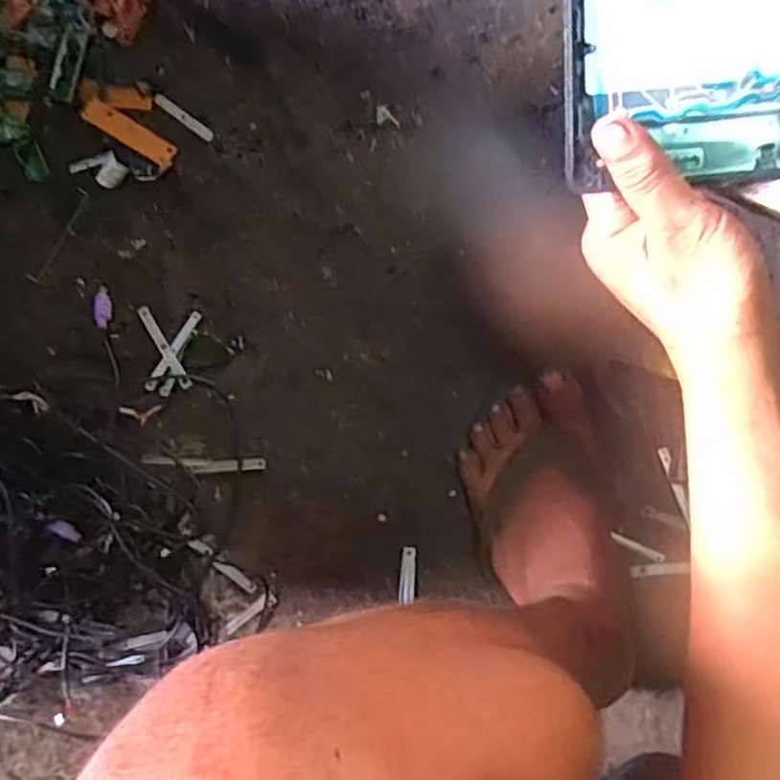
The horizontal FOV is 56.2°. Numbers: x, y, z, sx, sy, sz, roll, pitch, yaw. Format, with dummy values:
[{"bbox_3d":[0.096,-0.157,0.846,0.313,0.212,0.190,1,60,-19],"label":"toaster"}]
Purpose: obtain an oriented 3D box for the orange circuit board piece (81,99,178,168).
[{"bbox_3d":[-0.207,-0.205,0.580,0.076,0.009,0.018,31,96,0],"label":"orange circuit board piece"}]

